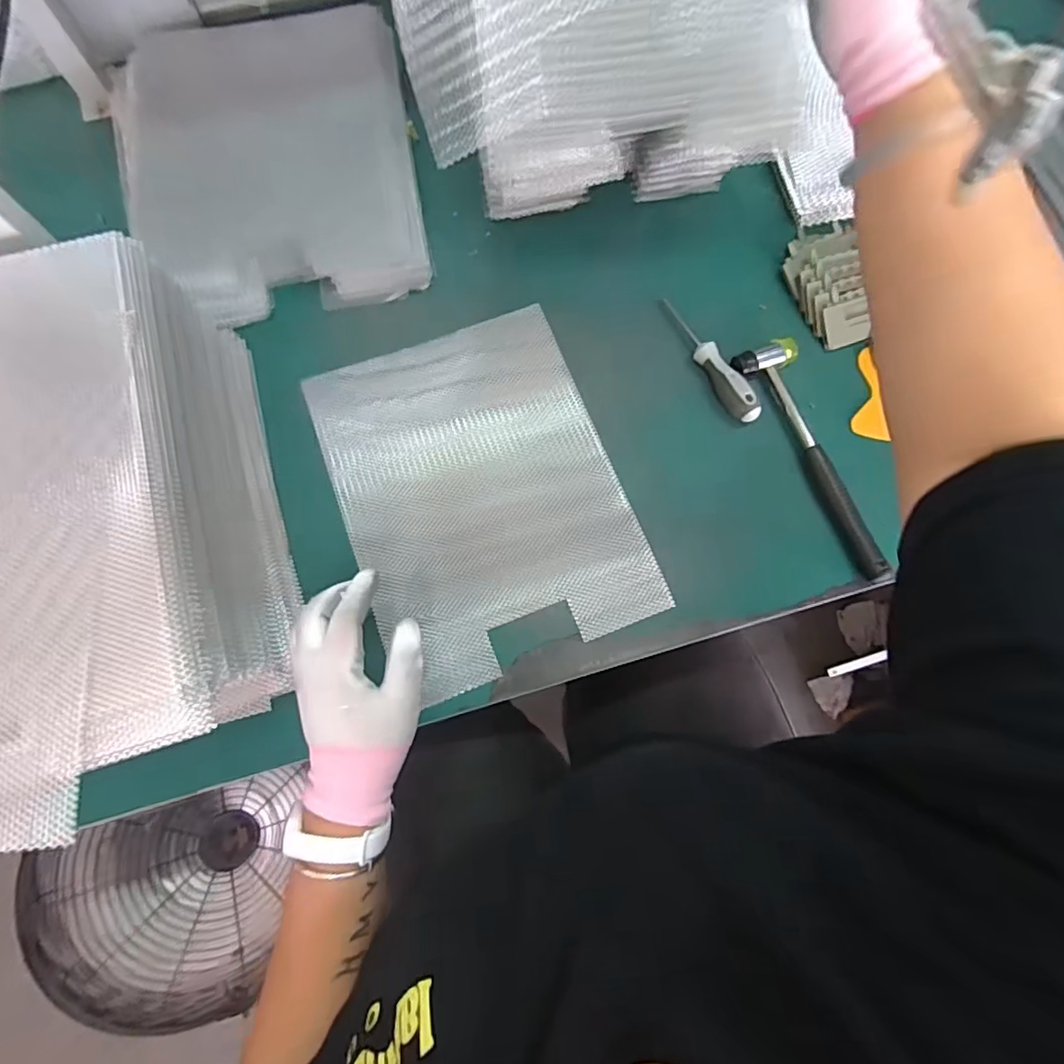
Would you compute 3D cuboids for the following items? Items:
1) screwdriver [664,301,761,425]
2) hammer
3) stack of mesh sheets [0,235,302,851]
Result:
[{"bbox_3d":[0.174,-0.169,0.549,0.018,0.028,0.148,-29,77,-8],"label":"screwdriver"},{"bbox_3d":[0.267,-0.072,0.528,0.059,0.021,0.241,-21,76,-6],"label":"hammer"},{"bbox_3d":[-0.372,0.004,0.419,0.304,0.166,0.346,-16,76,-4],"label":"stack of mesh sheets"}]

